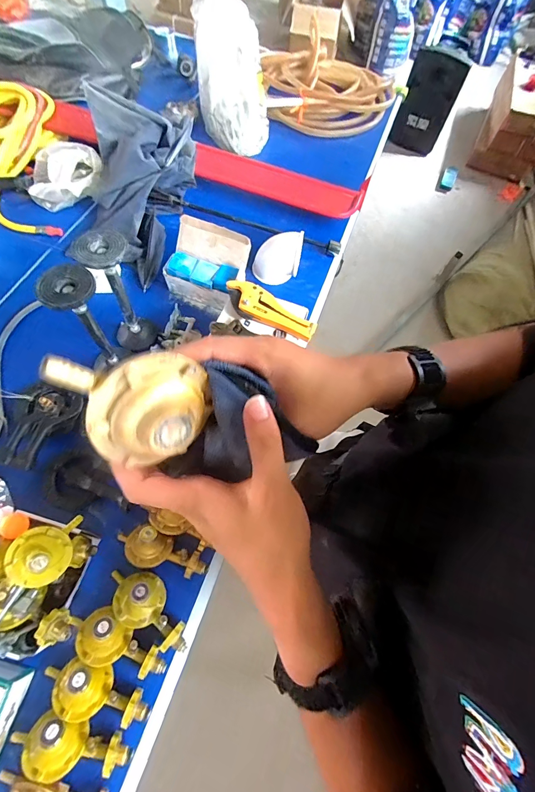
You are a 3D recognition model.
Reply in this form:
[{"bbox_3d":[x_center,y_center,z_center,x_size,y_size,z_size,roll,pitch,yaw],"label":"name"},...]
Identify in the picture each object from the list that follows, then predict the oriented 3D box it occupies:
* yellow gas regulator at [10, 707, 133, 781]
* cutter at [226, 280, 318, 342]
[{"bbox_3d":[-0.288,0.509,0.497,0.172,0.048,0.063,17,65,4],"label":"yellow gas regulator"},{"bbox_3d":[0.002,-0.185,0.755,0.212,0.025,0.079,33,67,11],"label":"cutter"}]

